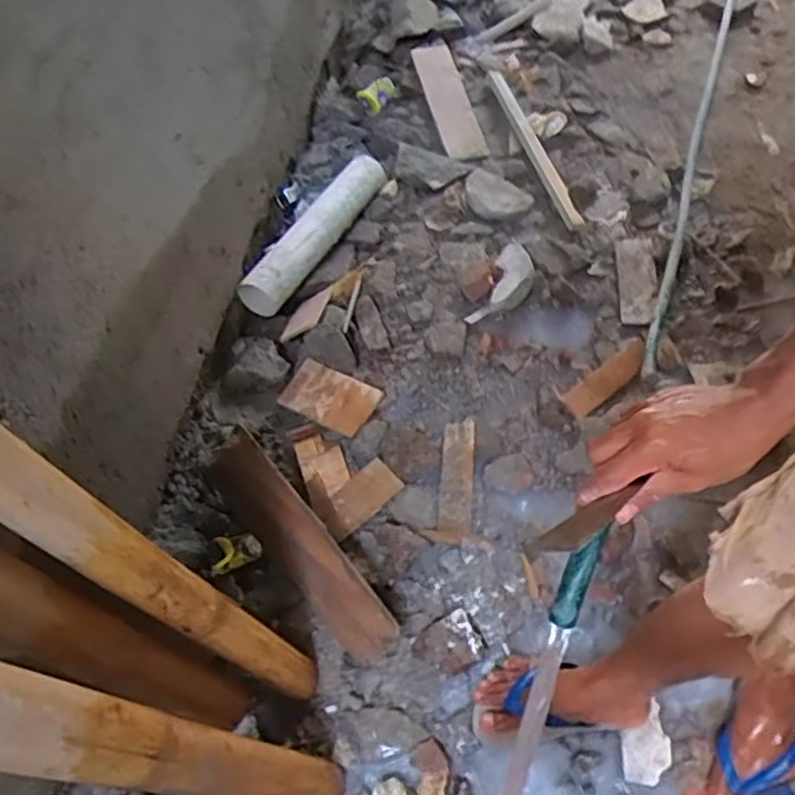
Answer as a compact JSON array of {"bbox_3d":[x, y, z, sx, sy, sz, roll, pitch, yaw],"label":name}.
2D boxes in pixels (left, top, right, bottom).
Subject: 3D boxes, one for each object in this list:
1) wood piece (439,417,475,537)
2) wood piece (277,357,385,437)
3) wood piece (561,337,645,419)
[{"bbox_3d":[0.105,0.134,1.195,0.051,0.013,0.217,2,59,6],"label":"wood piece"},{"bbox_3d":[-0.128,-0.008,1.304,0.185,0.012,0.108,25,64,18],"label":"wood piece"},{"bbox_3d":[0.389,-0.041,1.266,0.207,0.019,0.055,-38,63,-17],"label":"wood piece"}]

